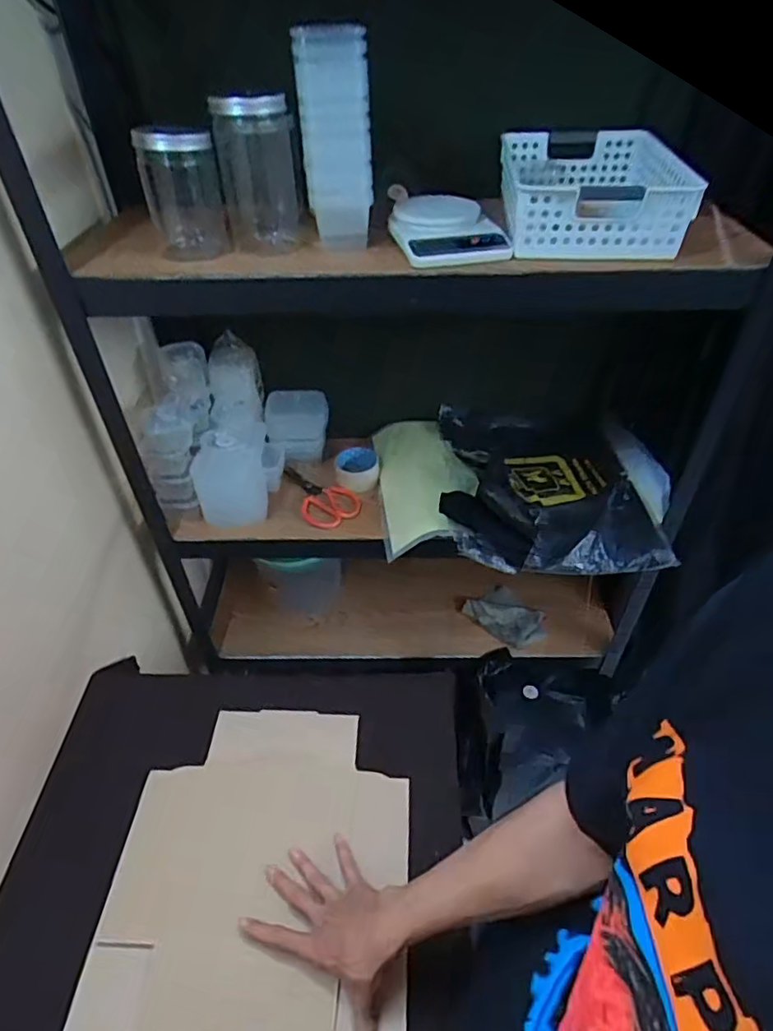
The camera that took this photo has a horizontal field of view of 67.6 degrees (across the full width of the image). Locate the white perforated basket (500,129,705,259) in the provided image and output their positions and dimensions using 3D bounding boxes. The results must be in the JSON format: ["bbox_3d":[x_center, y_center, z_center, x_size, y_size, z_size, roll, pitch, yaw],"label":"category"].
[{"bbox_3d":[0.263,-0.431,0.762,0.220,0.085,0.302,8,43,8],"label":"white perforated basket"}]

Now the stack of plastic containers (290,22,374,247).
[{"bbox_3d":[-0.059,-0.440,0.688,0.088,0.214,0.079,-3,42,-3],"label":"stack of plastic containers"}]

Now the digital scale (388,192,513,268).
[{"bbox_3d":[0.076,-0.366,0.729,0.124,0.040,0.160,-9,43,-9],"label":"digital scale"}]

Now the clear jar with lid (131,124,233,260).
[{"bbox_3d":[-0.250,-0.396,0.718,0.093,0.147,0.076,-13,44,-14],"label":"clear jar with lid"}]

